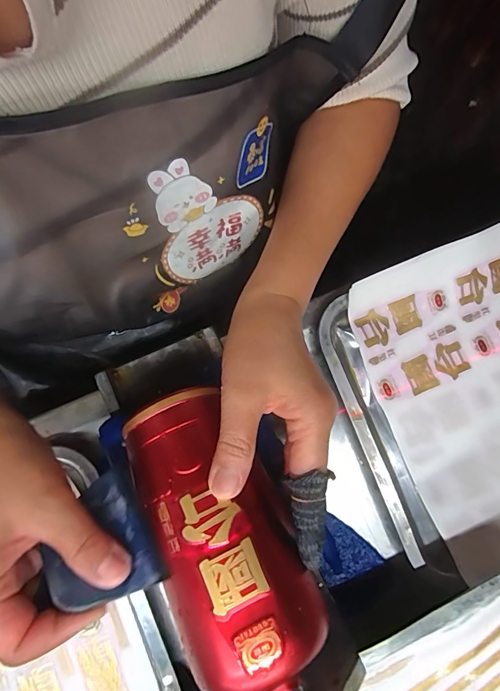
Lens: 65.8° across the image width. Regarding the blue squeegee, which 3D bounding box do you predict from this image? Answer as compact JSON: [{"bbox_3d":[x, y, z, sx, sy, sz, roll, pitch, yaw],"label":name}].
[{"bbox_3d":[-0.089,0.113,0.224,0.058,0.005,0.073,-23,53,-20],"label":"blue squeegee"}]

